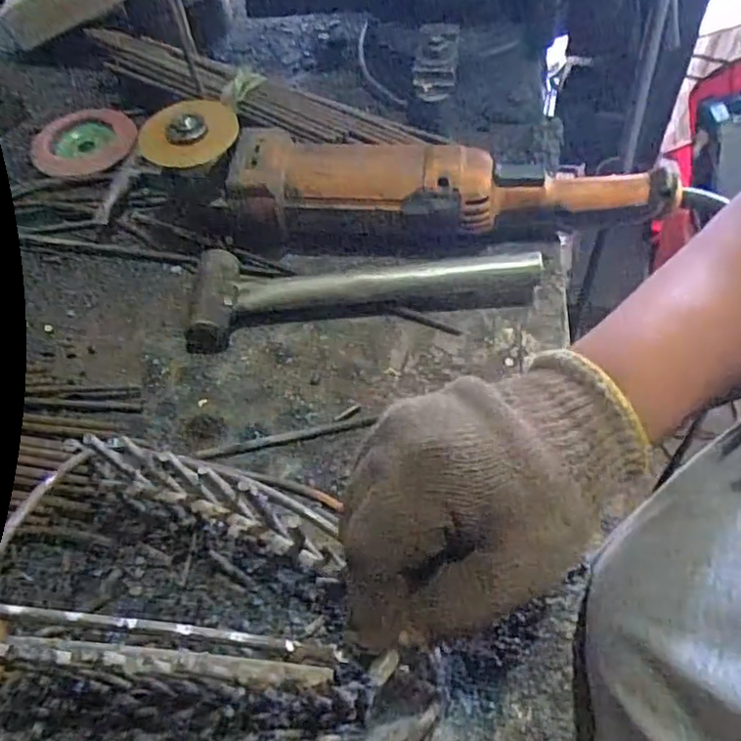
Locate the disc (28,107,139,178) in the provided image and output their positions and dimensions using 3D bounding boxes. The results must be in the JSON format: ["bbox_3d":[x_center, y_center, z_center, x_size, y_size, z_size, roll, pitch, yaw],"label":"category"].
[{"bbox_3d":[-0.264,-0.213,0.581,0.089,0.013,0.094,-2,55,3],"label":"disc"}]

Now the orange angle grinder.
[{"bbox_3d":[0.031,-0.138,0.457,0.368,0.080,0.065,3,55,6],"label":"orange angle grinder"}]

